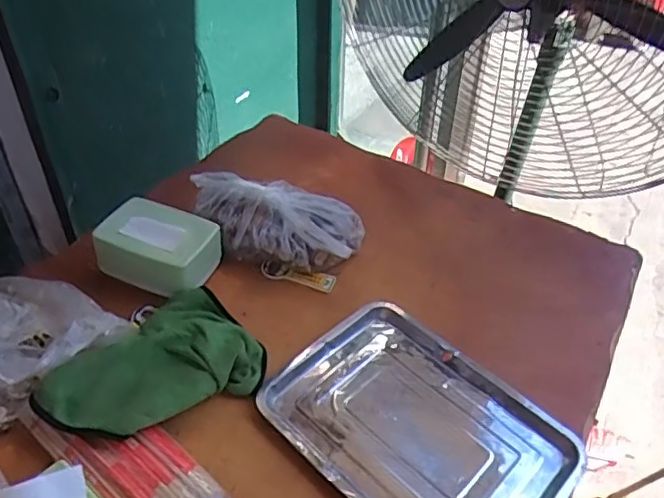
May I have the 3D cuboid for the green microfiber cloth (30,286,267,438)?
[{"bbox_3d":[-0.217,0.148,0.734,0.257,0.067,0.170,-30,49,-32],"label":"green microfiber cloth"}]

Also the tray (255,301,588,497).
[{"bbox_3d":[0.108,0.213,0.726,0.341,0.035,0.255,31,49,31],"label":"tray"}]

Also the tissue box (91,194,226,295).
[{"bbox_3d":[-0.247,-0.006,0.871,0.156,0.068,0.115,15,42,16],"label":"tissue box"}]

